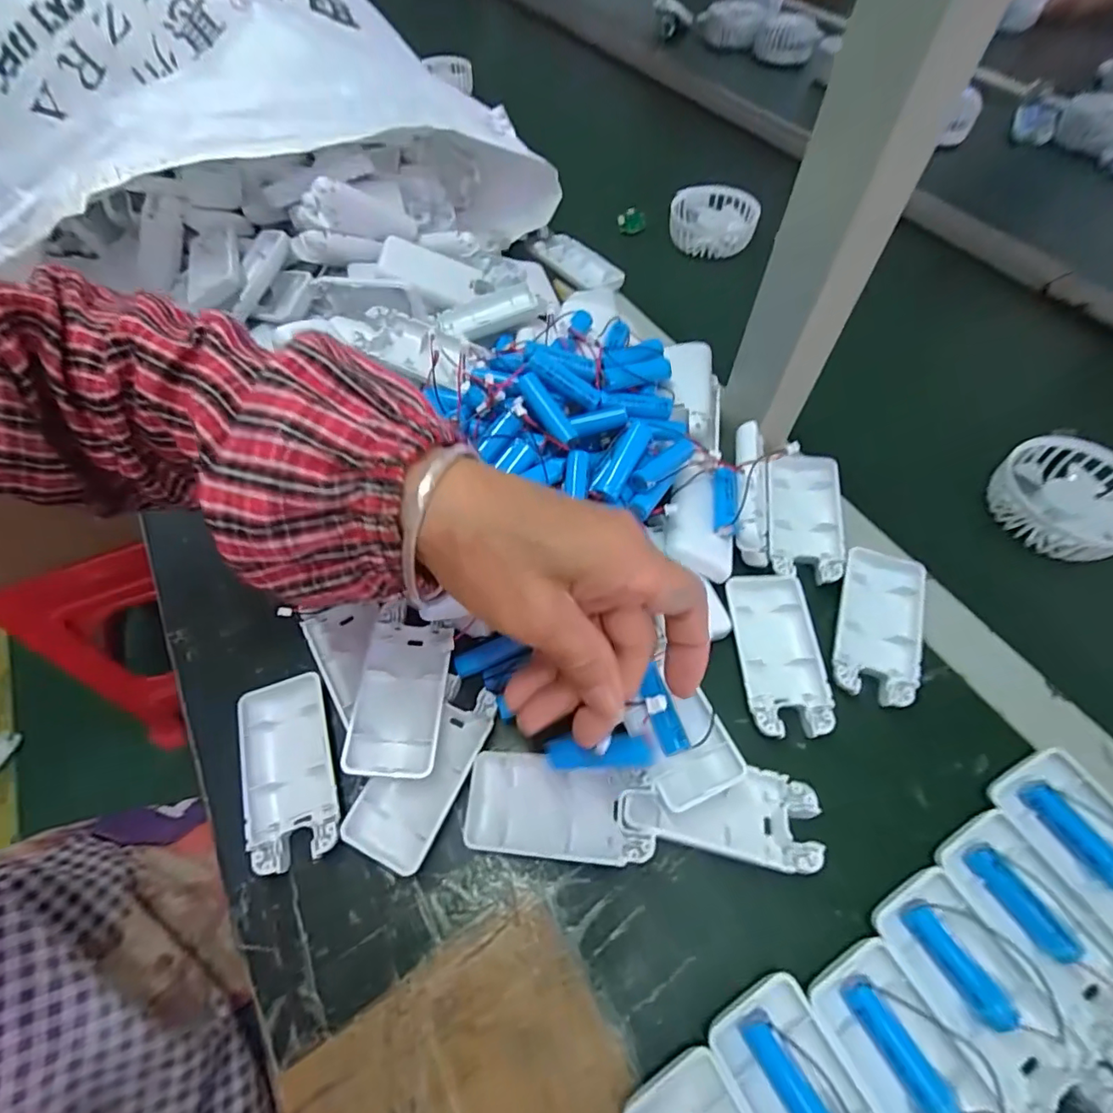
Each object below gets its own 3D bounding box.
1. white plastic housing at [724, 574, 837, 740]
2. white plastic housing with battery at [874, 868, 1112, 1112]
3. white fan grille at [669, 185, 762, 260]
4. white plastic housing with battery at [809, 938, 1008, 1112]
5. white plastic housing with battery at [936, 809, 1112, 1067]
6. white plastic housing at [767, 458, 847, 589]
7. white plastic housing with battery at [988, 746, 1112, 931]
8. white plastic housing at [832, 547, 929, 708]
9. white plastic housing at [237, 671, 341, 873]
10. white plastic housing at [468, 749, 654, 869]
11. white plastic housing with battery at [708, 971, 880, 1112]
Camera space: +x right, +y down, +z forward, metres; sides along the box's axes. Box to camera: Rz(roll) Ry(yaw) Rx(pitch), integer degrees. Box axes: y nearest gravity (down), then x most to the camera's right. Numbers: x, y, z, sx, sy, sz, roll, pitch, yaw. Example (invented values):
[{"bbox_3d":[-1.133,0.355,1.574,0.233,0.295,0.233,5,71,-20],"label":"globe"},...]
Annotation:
[{"bbox_3d":[0.129,0.056,0.314,0.045,0.011,0.094,-2,59,0],"label":"white plastic housing"},{"bbox_3d":[0.187,0.191,0.232,0.051,0.020,0.093,-28,63,-15],"label":"white plastic housing with battery"},{"bbox_3d":[0.163,-0.351,0.564,0.085,0.038,0.085,9,59,8],"label":"white fan grille"},{"bbox_3d":[0.151,0.216,0.220,0.048,0.016,0.093,-27,62,-14],"label":"white plastic housing with battery"},{"bbox_3d":[0.223,0.171,0.243,0.044,0.019,0.094,-28,63,-15],"label":"white plastic housing with battery"},{"bbox_3d":[0.166,-0.025,0.358,0.047,0.022,0.093,7,60,5],"label":"white plastic housing"},{"bbox_3d":[0.260,0.144,0.254,0.047,0.022,0.094,-29,63,-15],"label":"white plastic housing with battery"},{"bbox_3d":[0.193,0.041,0.321,0.047,0.014,0.096,17,61,11],"label":"white plastic housing"},{"bbox_3d":[-0.145,0.114,0.289,0.045,0.014,0.094,-18,61,-9],"label":"white plastic housing"},{"bbox_3d":[-0.001,0.123,0.264,0.091,0.014,0.046,0,53,13],"label":"white plastic housing"},{"bbox_3d":[0.106,0.228,0.214,0.044,0.014,0.093,-28,63,-15],"label":"white plastic housing with battery"}]

